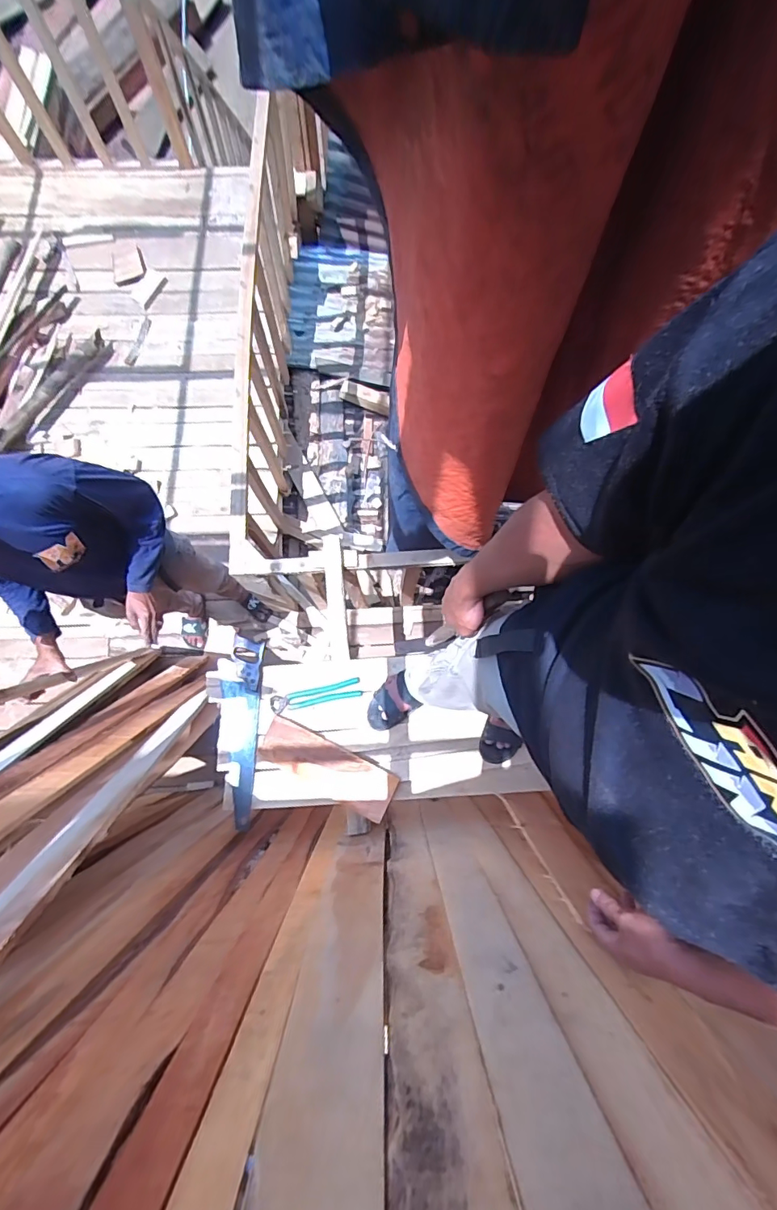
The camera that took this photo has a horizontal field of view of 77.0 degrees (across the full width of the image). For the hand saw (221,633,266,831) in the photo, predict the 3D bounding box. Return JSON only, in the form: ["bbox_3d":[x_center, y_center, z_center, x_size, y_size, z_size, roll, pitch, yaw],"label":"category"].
[{"bbox_3d":[-0.411,0.341,1.337,0.114,0.034,0.506,3,80,-1],"label":"hand saw"}]

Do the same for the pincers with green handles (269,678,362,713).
[{"bbox_3d":[-0.201,0.249,1.342,0.248,0.017,0.048,-11,80,-3],"label":"pincers with green handles"}]

